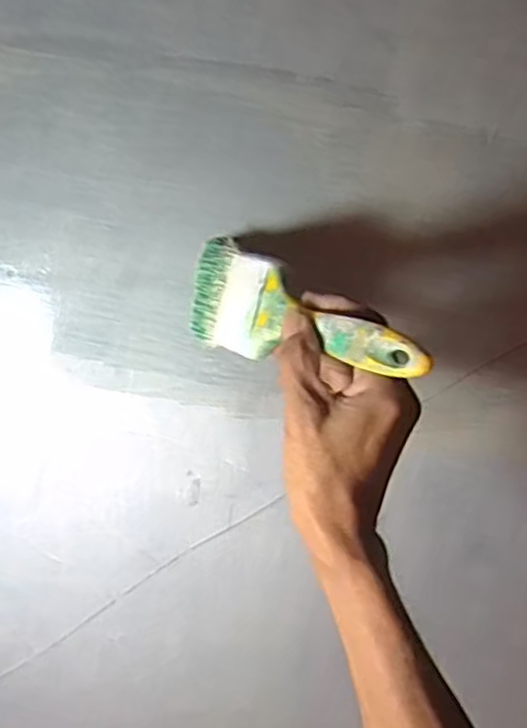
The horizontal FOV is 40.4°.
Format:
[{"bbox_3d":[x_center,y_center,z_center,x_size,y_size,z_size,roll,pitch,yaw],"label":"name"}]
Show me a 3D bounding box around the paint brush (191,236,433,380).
[{"bbox_3d":[0.018,-0.027,0.421,0.015,0.065,0.203,-4,18,-39],"label":"paint brush"}]

